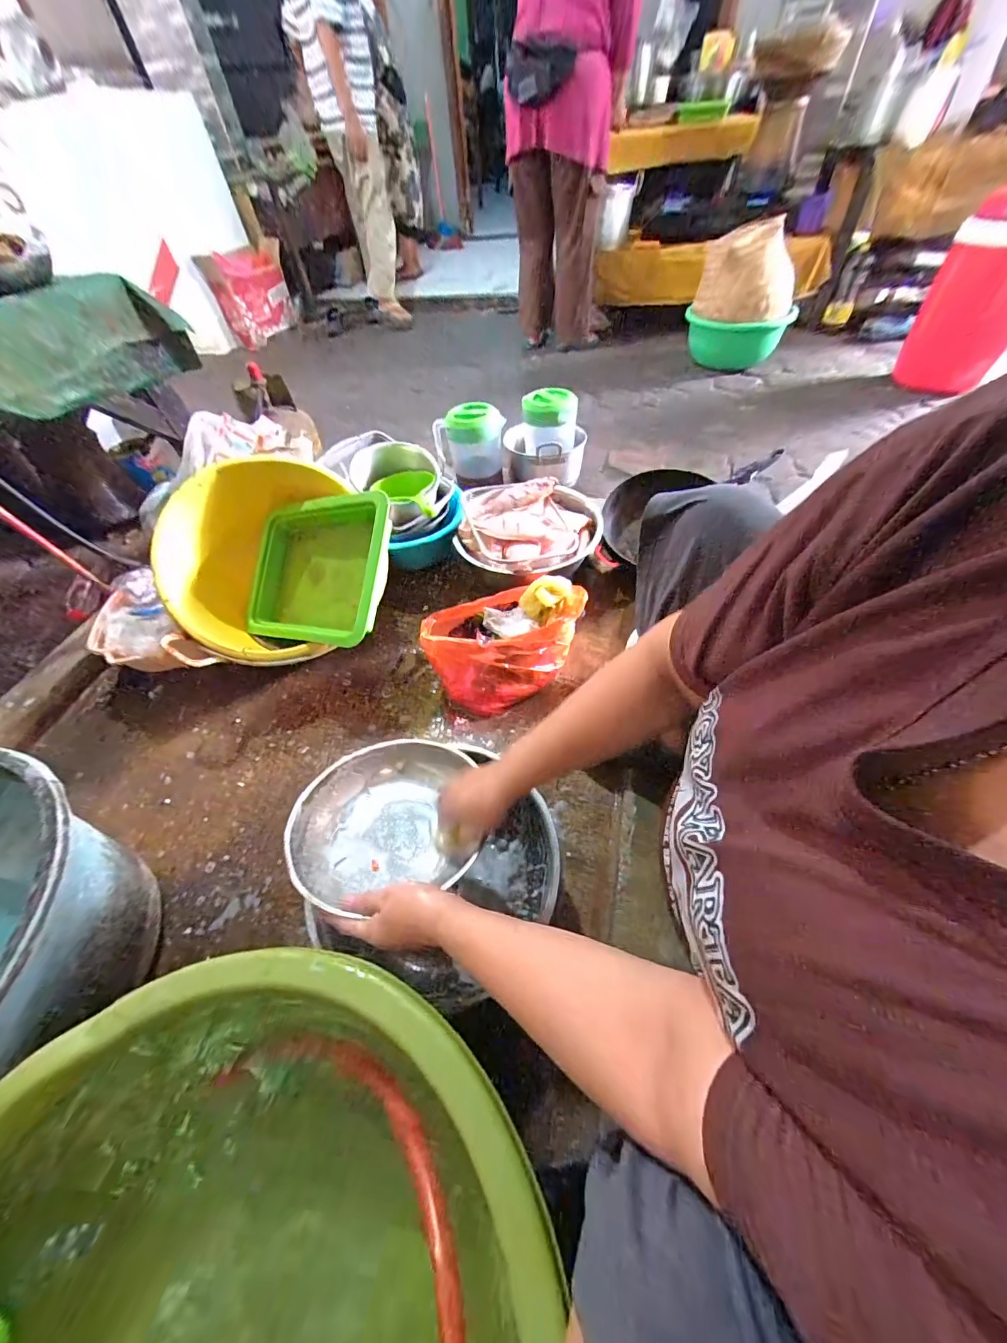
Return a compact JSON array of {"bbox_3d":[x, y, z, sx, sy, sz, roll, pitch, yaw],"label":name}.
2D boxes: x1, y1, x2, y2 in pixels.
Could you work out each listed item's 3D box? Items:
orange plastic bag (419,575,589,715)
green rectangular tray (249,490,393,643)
[{"bbox_3d":[0.000,-0.071,0.873,0.291,0.192,0.211,-27,55,-16],"label":"orange plastic bag"},{"bbox_3d":[-0.393,-0.207,0.904,0.412,0.080,0.281,8,93,33],"label":"green rectangular tray"}]

